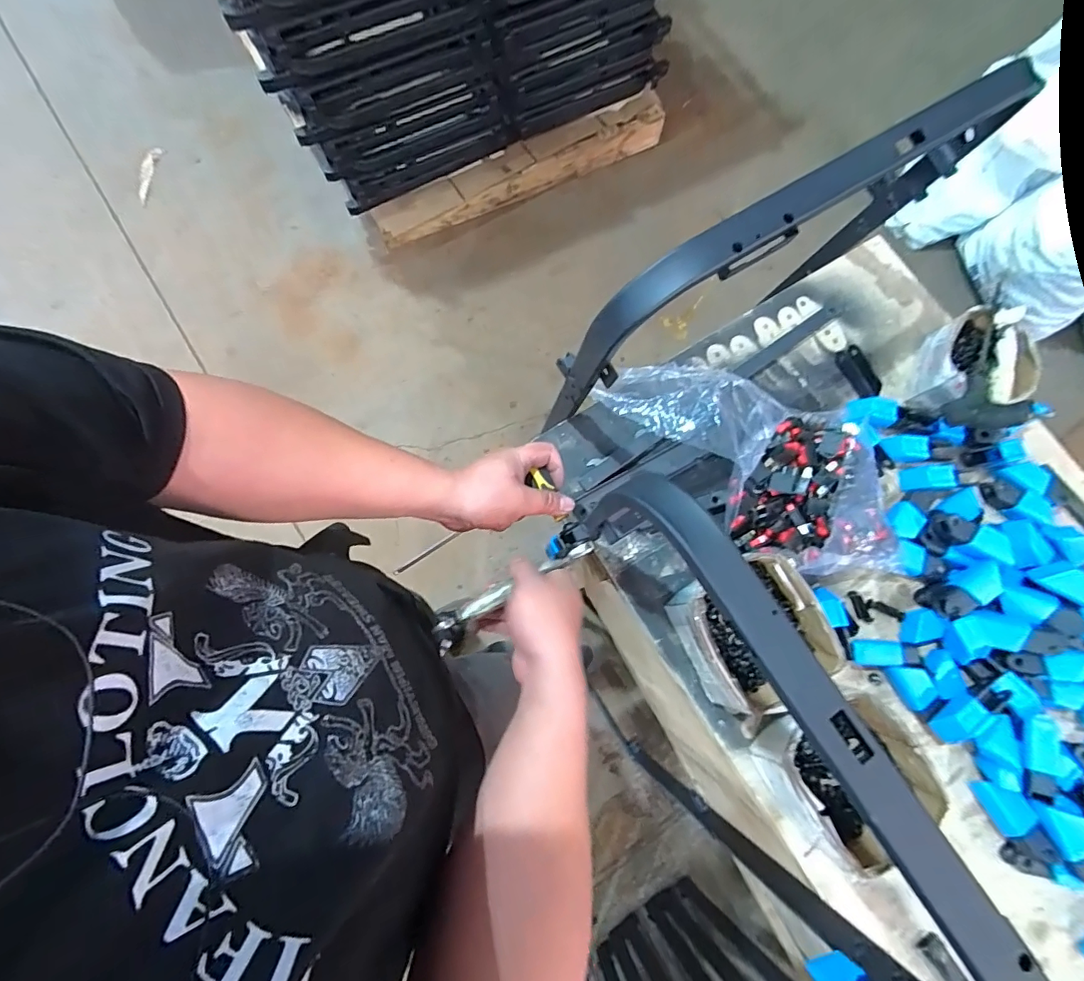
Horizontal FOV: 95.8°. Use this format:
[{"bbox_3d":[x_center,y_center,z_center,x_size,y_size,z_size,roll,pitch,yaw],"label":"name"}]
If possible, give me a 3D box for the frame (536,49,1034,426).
[{"bbox_3d":[0.251,-0.248,0.547,0.504,0.311,0.068,-32,80,-8],"label":"frame"}]

